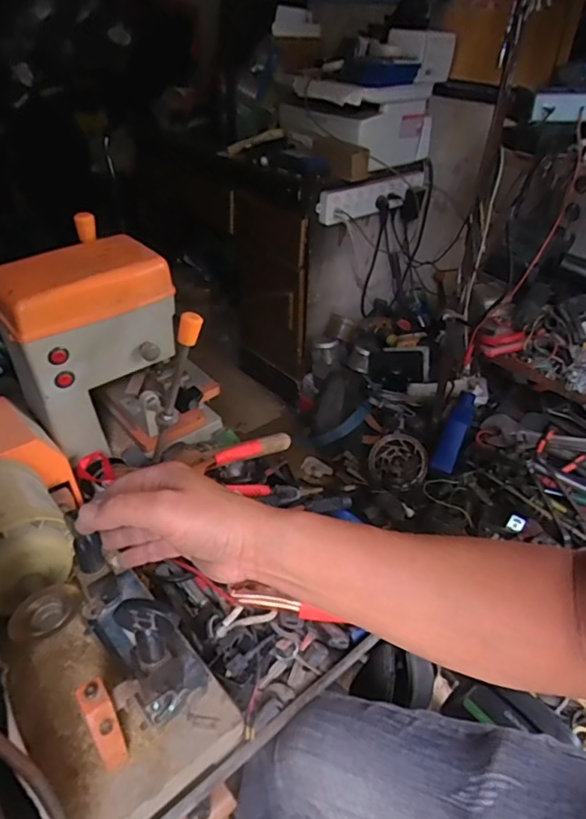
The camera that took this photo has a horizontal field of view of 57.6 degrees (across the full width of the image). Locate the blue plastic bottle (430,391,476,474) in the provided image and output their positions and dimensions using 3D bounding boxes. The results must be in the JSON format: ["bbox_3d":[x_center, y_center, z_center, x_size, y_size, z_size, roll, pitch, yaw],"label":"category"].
[{"bbox_3d":[0.427,0.061,1.385,0.071,0.213,0.051,30,22,32],"label":"blue plastic bottle"}]

